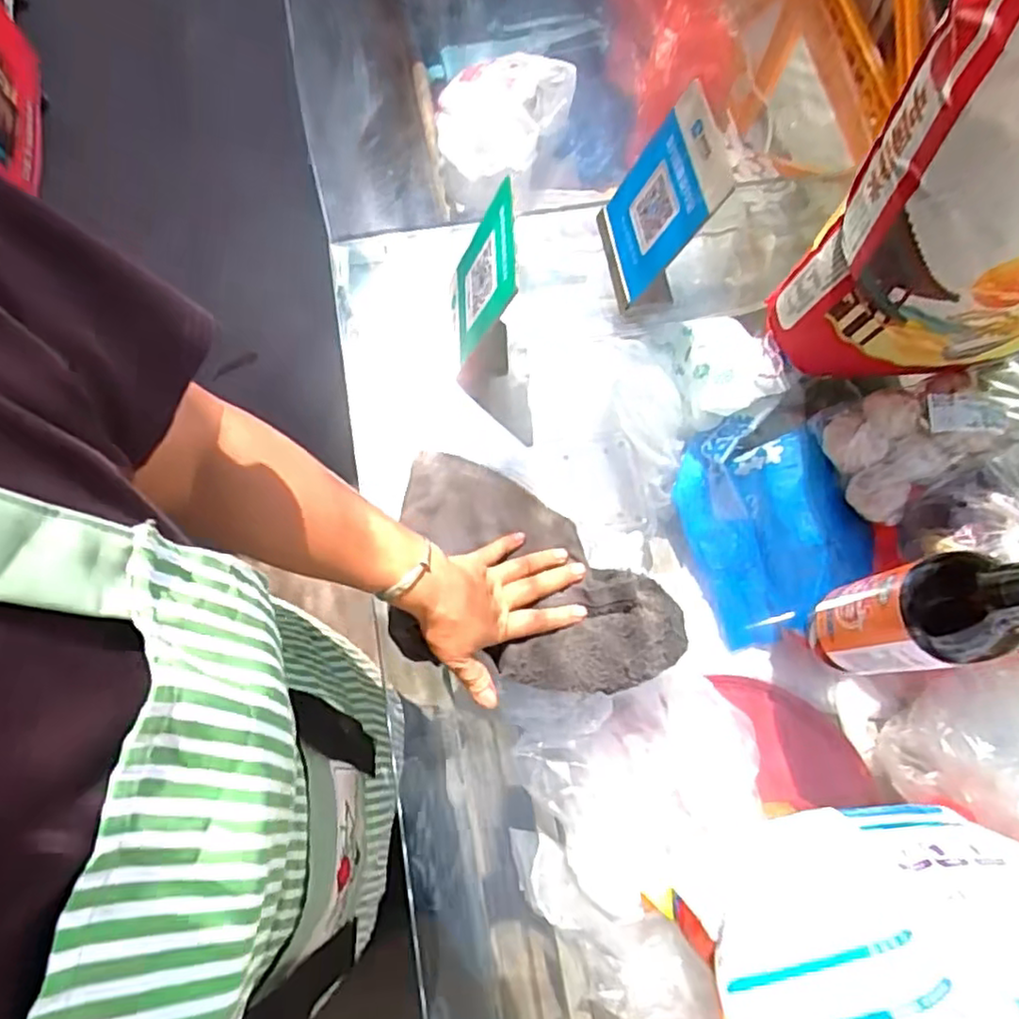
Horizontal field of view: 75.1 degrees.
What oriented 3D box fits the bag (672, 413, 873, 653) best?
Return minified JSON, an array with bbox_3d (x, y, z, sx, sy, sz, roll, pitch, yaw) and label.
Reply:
[{"bbox_3d":[0.265,0.019,0.706,0.130,0.123,0.231,-19,75,-6],"label":"bag"}]

